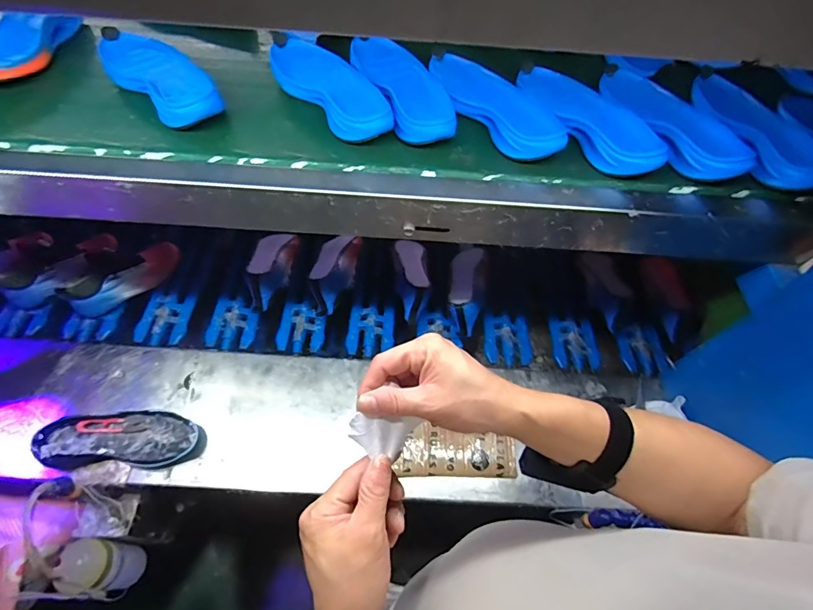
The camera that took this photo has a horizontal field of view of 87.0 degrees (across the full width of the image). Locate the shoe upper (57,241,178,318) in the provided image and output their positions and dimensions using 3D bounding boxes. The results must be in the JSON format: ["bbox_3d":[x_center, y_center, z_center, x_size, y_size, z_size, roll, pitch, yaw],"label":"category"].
[{"bbox_3d":[-0.577,-0.064,0.889,0.064,0.107,0.230,33,50,16],"label":"shoe upper"}]

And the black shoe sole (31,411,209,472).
[{"bbox_3d":[-0.458,0.219,0.704,0.251,0.055,0.092,-1,60,-3],"label":"black shoe sole"}]

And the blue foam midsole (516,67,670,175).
[{"bbox_3d":[0.244,-0.260,0.582,0.098,0.034,0.245,-20,62,-13],"label":"blue foam midsole"}]

